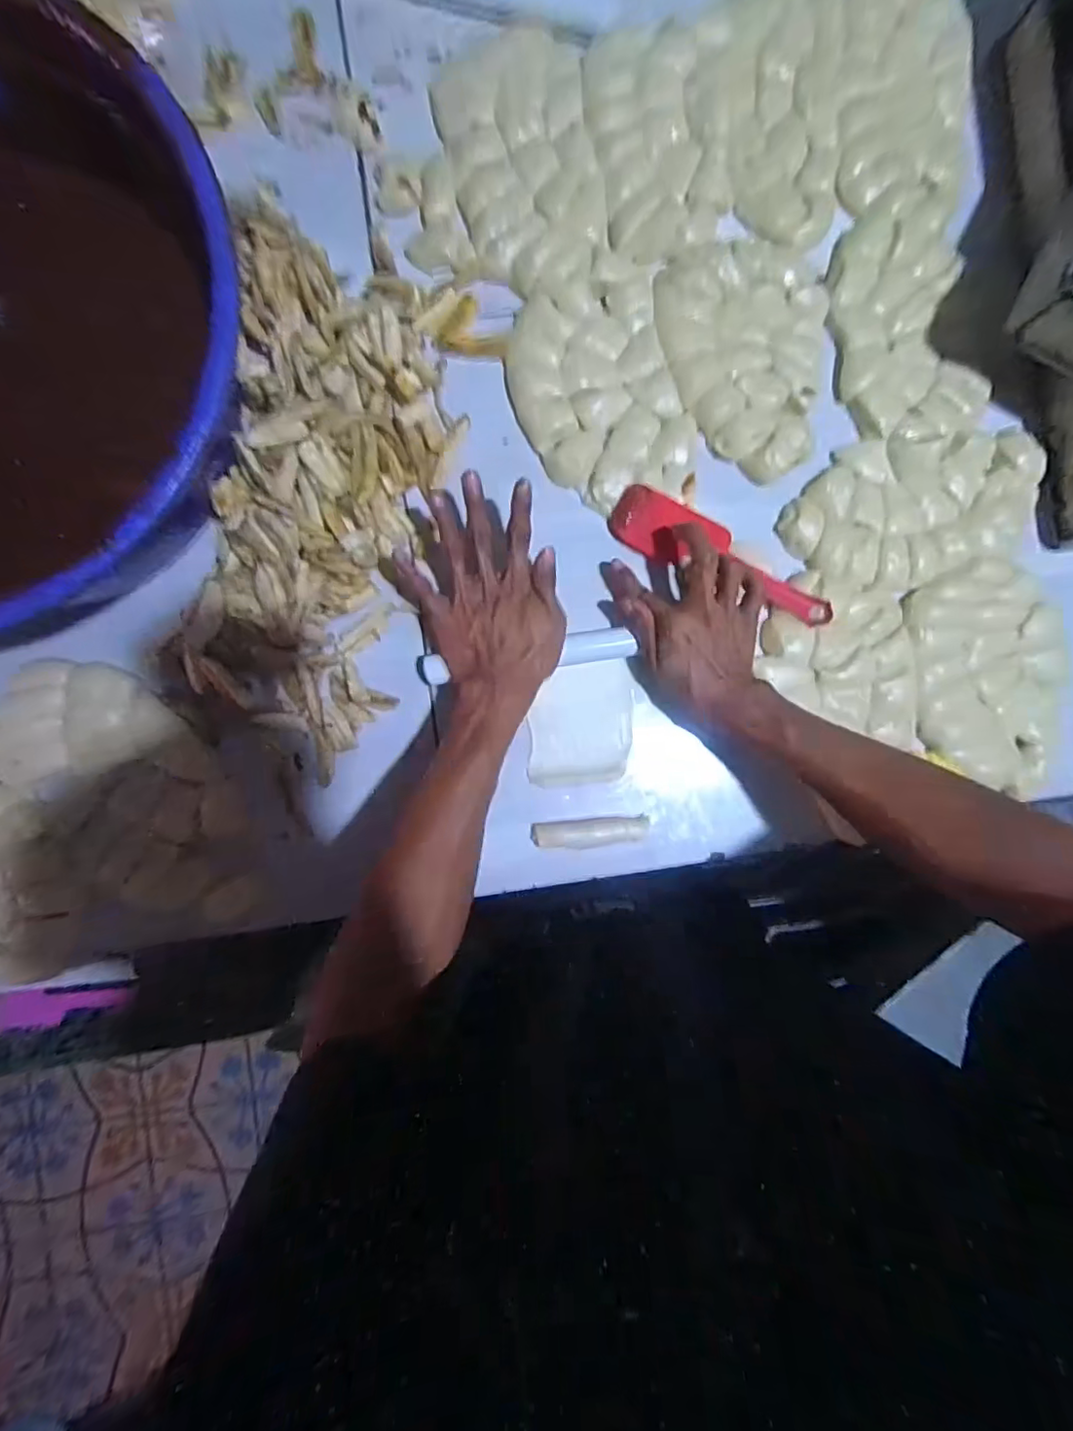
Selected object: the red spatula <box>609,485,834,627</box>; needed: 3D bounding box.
[{"bbox_3d":[0.158,-0.132,0.493,0.199,0.024,0.047,28,88,-3],"label":"red spatula"}]

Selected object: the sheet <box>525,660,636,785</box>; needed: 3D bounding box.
[{"bbox_3d":[0.040,0.007,0.512,0.088,0.005,0.105,0,89,-1],"label":"sheet"}]

